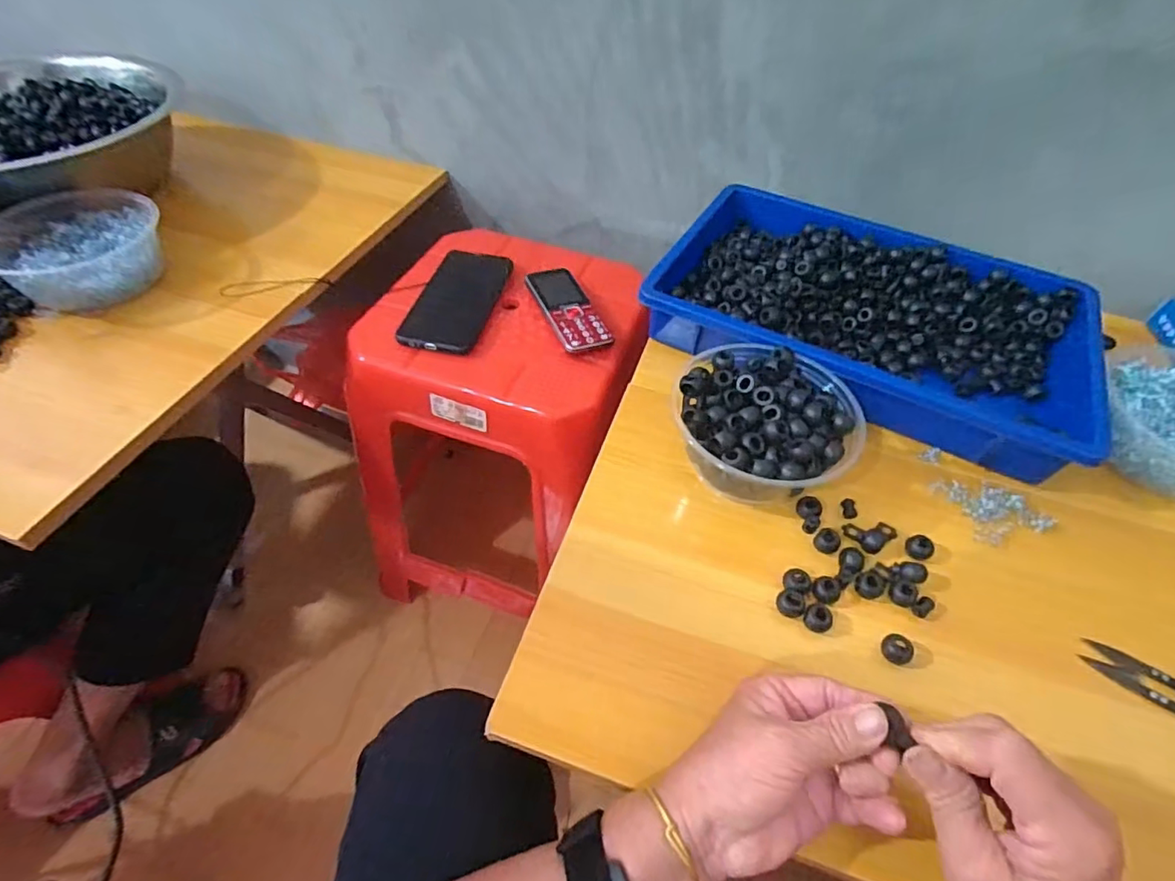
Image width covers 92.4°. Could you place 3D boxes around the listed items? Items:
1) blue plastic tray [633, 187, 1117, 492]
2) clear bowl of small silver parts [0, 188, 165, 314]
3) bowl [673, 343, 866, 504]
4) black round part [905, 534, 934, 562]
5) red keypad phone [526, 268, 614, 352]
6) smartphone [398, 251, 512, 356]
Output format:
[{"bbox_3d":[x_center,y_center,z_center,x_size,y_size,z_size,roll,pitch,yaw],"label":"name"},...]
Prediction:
[{"bbox_3d":[0.257,-0.120,0.527,0.371,0.050,0.253,21,52,13],"label":"blue plastic tray"},{"bbox_3d":[-0.487,-0.178,0.547,0.123,0.068,0.137,21,52,13],"label":"clear bowl of small silver parts"},{"bbox_3d":[0.128,-0.007,0.423,0.129,0.069,0.125,2,50,-3],"label":"bowl"},{"bbox_3d":[0.233,0.075,0.396,0.017,0.009,0.018,2,50,-3],"label":"black round part"},{"bbox_3d":[-0.022,-0.139,0.593,0.050,0.015,0.127,-18,54,-18],"label":"red keypad phone"},{"bbox_3d":[-0.137,-0.150,0.599,0.078,0.009,0.157,11,51,5],"label":"smartphone"}]

